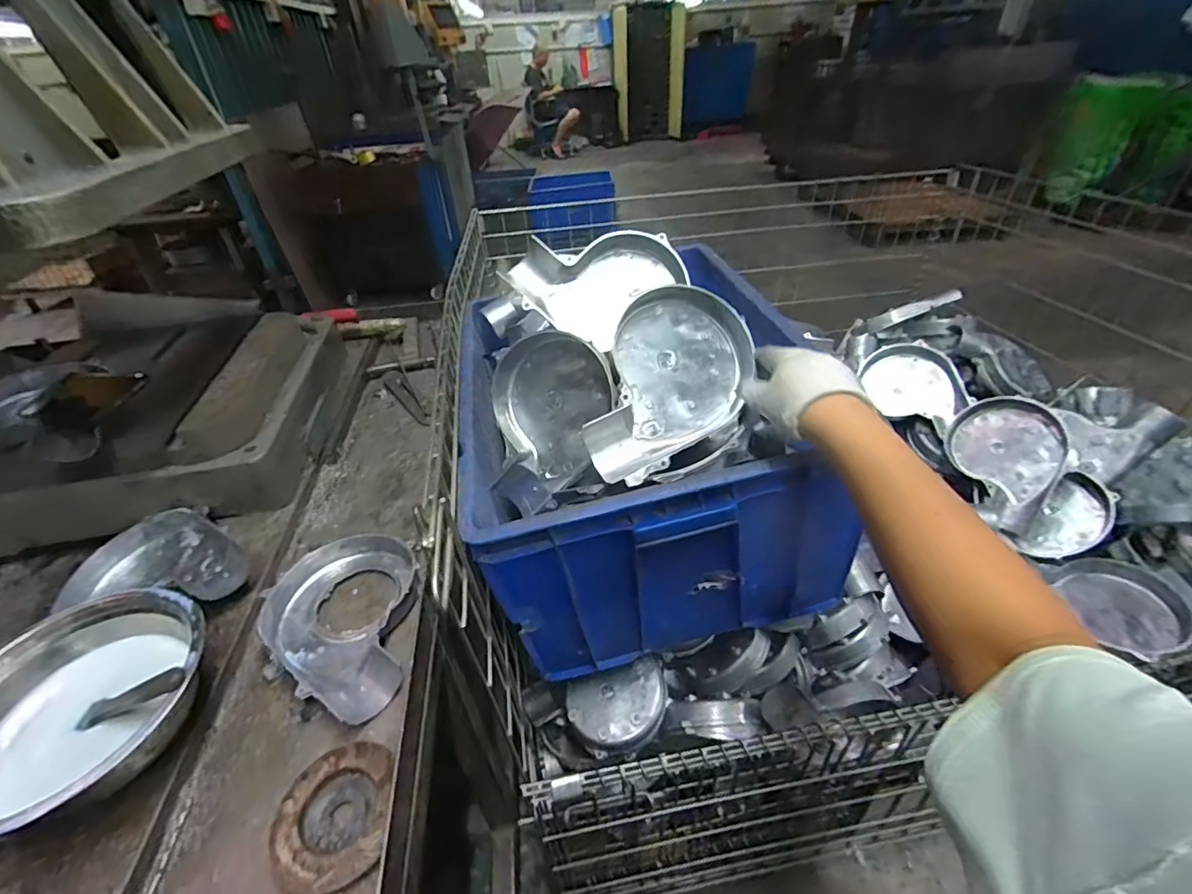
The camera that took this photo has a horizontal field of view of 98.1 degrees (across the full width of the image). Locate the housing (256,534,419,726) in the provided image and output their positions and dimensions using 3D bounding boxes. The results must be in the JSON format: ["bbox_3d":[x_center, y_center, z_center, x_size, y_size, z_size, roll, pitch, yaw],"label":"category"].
[{"bbox_3d":[-0.246,0.172,0.513,0.142,0.035,0.214,-20,41,-19],"label":"housing"}]

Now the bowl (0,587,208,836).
[{"bbox_3d":[-0.412,0.216,0.419,0.177,0.081,0.183,-2,38,2],"label":"bowl"}]

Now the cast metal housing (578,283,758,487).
[{"bbox_3d":[0.073,-0.059,0.526,0.134,0.060,0.210,20,79,-8],"label":"cast metal housing"}]

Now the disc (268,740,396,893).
[{"bbox_3d":[-0.195,0.279,0.389,0.086,0.018,0.091,-2,38,2],"label":"disc"}]

